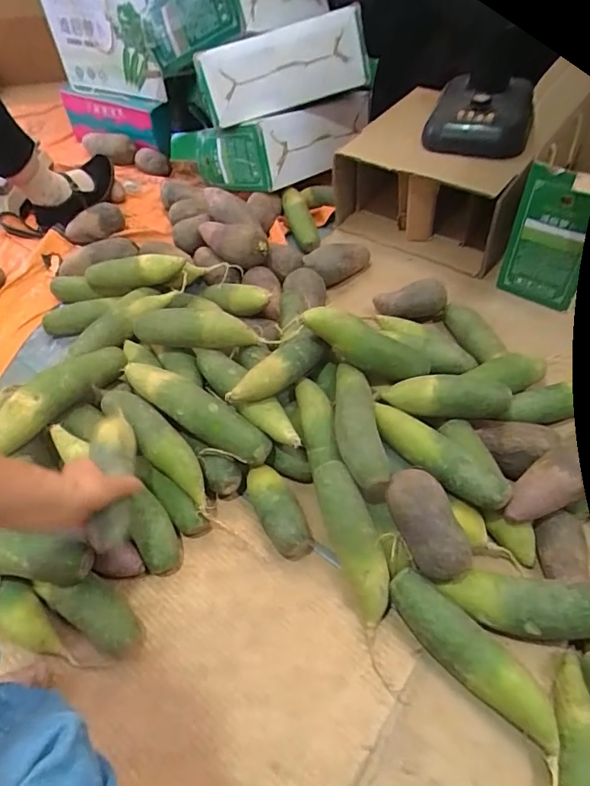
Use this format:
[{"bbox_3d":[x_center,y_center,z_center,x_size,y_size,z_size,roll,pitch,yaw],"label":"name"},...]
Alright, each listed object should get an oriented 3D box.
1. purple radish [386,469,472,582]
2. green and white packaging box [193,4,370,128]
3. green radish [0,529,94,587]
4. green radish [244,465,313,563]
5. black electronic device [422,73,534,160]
[{"bbox_3d":[0.158,0.161,0.582,0.064,0.071,0.126,-18,53,-10],"label":"purple radish"},{"bbox_3d":[-0.036,-0.680,1.031,0.360,0.148,0.131,-3,50,18],"label":"green and white packaging box"},{"bbox_3d":[-0.346,0.197,0.570,0.190,0.061,0.045,-4,52,1],"label":"green radish"},{"bbox_3d":[-0.025,0.160,0.655,0.056,0.058,0.125,-25,53,-16],"label":"green radish"},{"bbox_3d":[0.362,-0.553,0.955,0.188,0.112,0.150,12,53,13],"label":"black electronic device"}]

